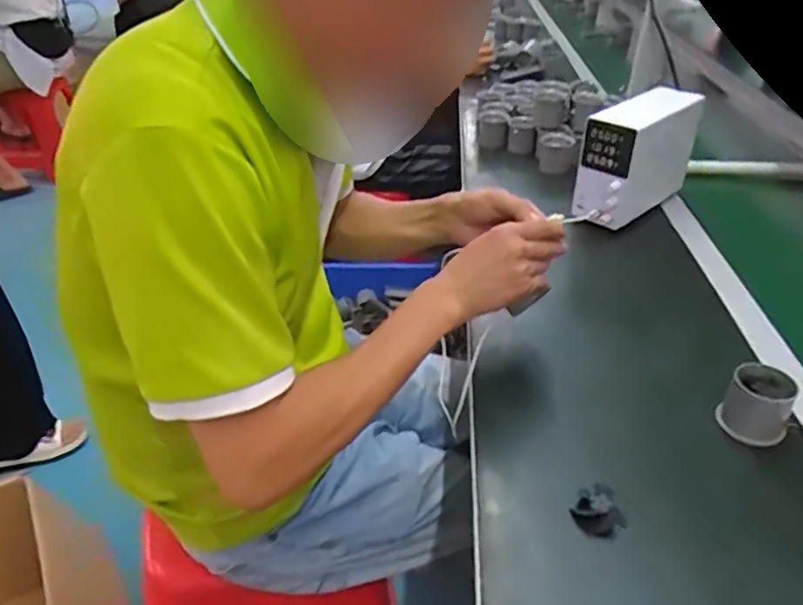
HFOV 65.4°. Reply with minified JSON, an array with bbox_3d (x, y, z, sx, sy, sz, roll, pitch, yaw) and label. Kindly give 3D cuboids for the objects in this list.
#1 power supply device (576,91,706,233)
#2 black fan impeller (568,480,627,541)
[{"bbox_3d":[0.343,-0.210,0.911,0.083,0.169,0.203,30,42,35],"label":"power supply device"},{"bbox_3d":[0.157,0.167,0.497,0.033,0.022,0.042,-21,40,-31],"label":"black fan impeller"}]

